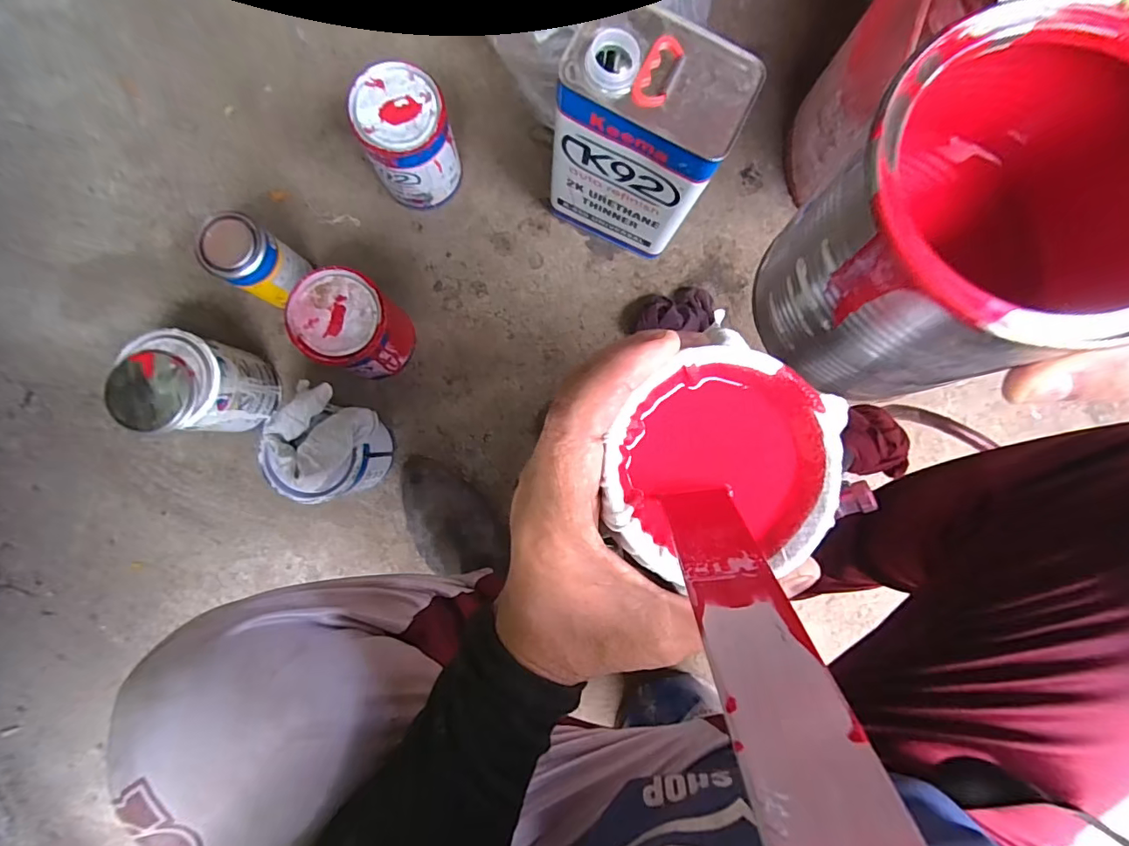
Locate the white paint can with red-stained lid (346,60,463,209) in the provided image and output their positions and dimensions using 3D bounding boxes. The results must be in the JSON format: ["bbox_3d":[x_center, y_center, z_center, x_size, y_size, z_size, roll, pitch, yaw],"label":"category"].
[{"bbox_3d":[-0.186,-0.339,0.615,0.097,0.136,0.104,0,87,-2],"label":"white paint can with red-stained lid"}]

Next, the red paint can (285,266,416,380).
[{"bbox_3d":[-0.245,-0.110,0.602,0.102,0.132,0.098,0,87,-2],"label":"red paint can"}]

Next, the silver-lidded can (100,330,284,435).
[{"bbox_3d":[-0.416,-0.041,0.584,0.100,0.153,0.102,0,87,-2],"label":"silver-lidded can"}]

